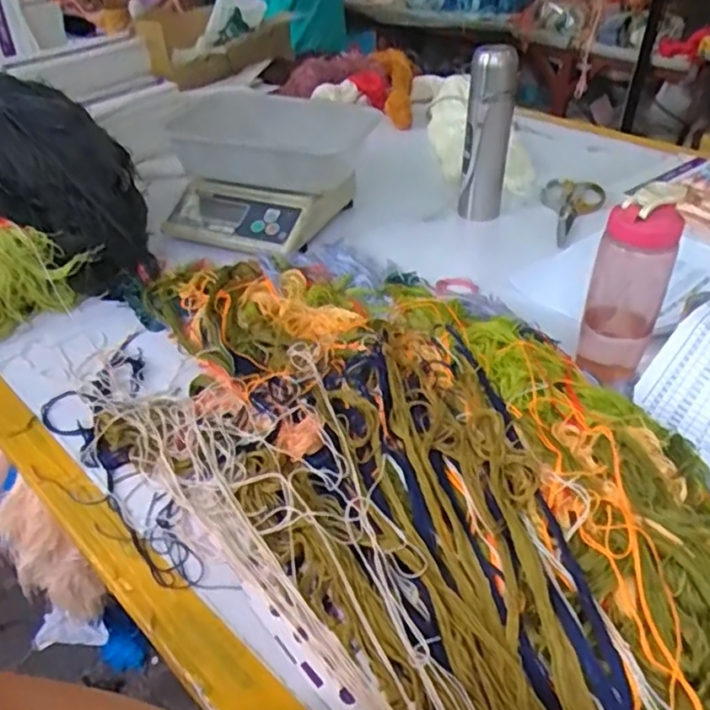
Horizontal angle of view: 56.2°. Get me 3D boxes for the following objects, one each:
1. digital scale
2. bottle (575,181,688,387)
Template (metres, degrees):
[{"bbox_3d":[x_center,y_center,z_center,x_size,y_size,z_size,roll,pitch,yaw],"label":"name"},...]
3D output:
[{"bbox_3d":[-0.123,-0.267,0.944,0.244,0.118,0.269,9,38,11],"label":"digital scale"},{"bbox_3d":[0.263,-0.066,0.642,0.065,0.185,0.063,2,37,2],"label":"bottle"}]

